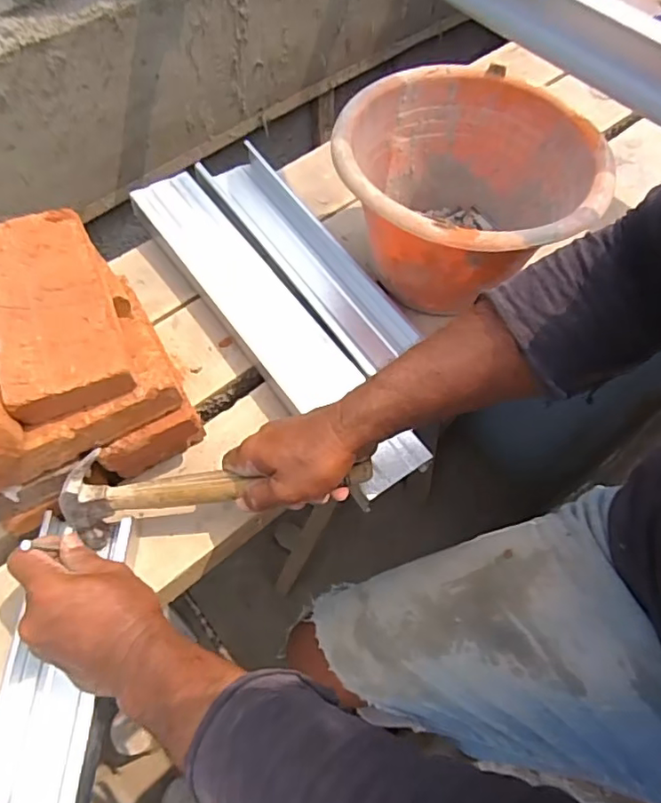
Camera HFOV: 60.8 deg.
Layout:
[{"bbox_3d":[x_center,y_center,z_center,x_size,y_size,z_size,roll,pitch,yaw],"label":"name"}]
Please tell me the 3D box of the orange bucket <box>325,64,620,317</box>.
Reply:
[{"bbox_3d":[0.124,-0.200,0.578,0.229,0.154,0.223,0,64,0],"label":"orange bucket"}]

